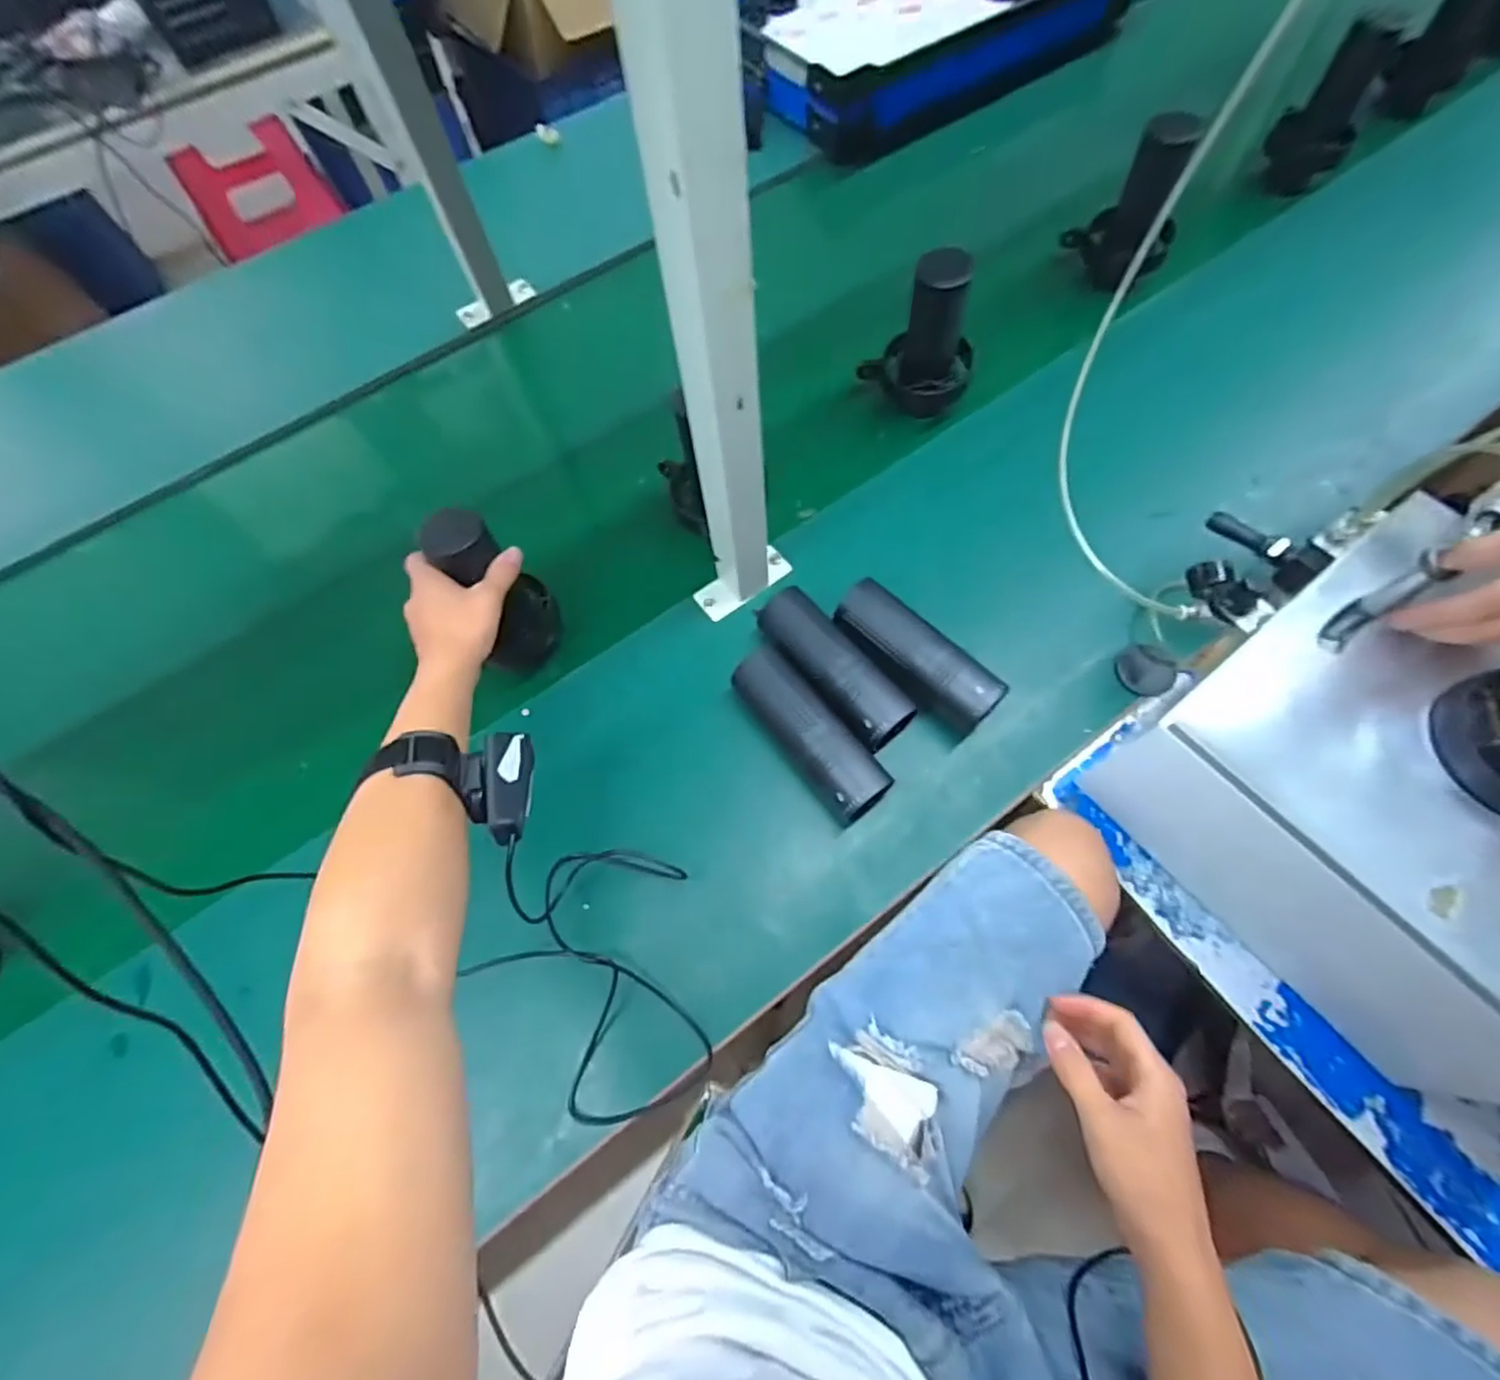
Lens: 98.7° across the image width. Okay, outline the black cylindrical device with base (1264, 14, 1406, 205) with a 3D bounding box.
[{"bbox_3d":[0.729,-0.724,0.799,0.075,0.151,0.064,6,68,5],"label":"black cylindrical device with base"}]

